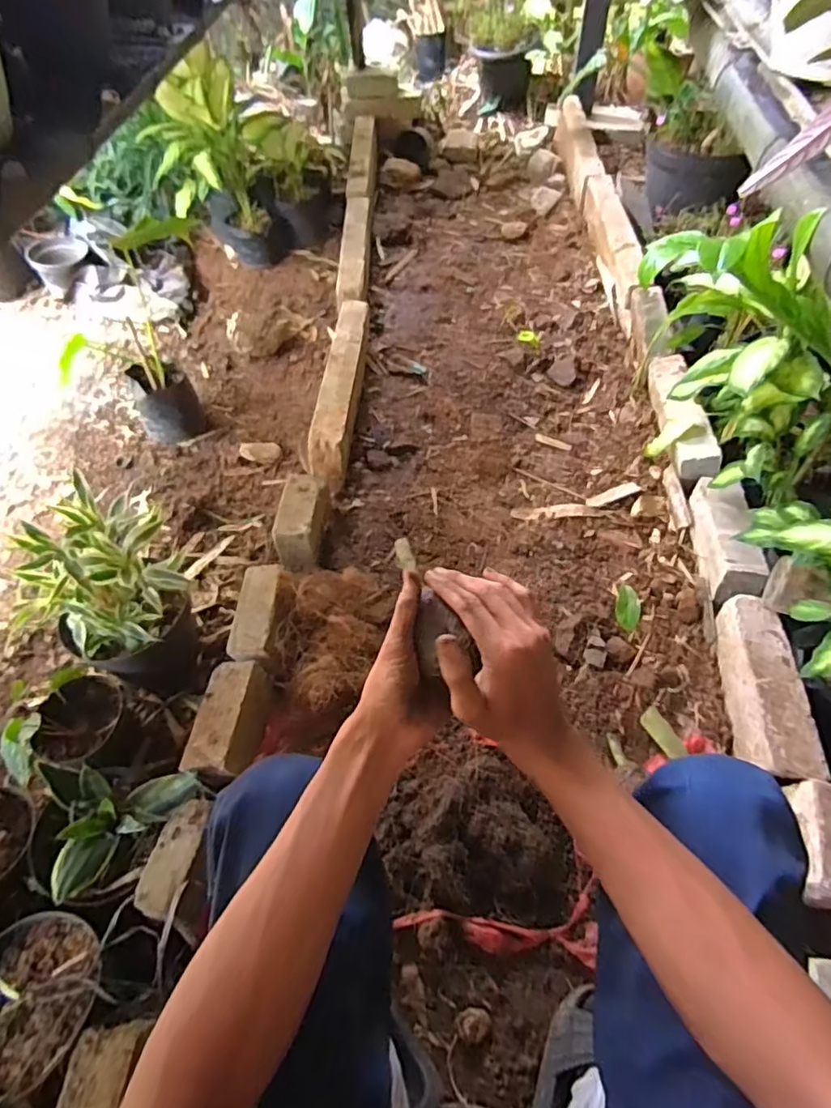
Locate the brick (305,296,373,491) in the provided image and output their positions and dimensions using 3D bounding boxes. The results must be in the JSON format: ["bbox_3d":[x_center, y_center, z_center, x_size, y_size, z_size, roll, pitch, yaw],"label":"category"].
[{"bbox_3d":[-0.180,-0.401,1.494,0.086,0.147,0.562,2,55,6],"label":"brick"}]

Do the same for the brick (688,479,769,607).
[{"bbox_3d":[0.583,-0.032,1.120,0.074,0.109,0.254,1,54,4],"label":"brick"}]

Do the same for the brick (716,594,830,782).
[{"bbox_3d":[0.560,0.219,0.961,0.076,0.118,0.306,4,55,7],"label":"brick"}]

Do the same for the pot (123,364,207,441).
[{"bbox_3d":[-0.619,-0.382,1.478,0.140,0.162,0.146,-2,54,3],"label":"pot"}]

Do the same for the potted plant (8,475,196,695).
[{"bbox_3d":[-0.496,0.069,1.003,0.180,0.347,0.199,28,61,22],"label":"potted plant"}]

